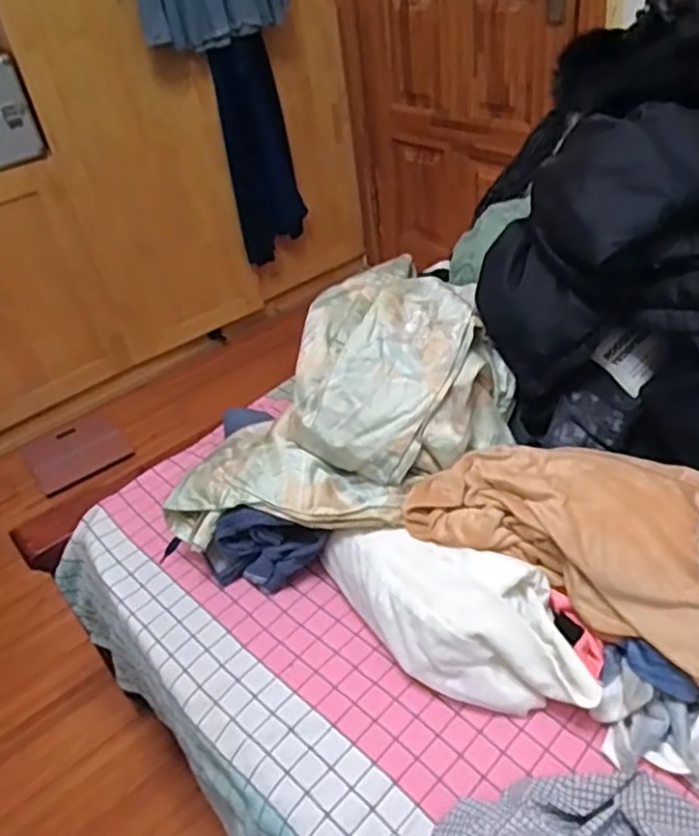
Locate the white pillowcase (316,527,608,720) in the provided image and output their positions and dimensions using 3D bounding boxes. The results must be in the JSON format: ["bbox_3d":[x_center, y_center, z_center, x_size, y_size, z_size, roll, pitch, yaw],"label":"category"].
[{"bbox_3d":[0.101,0.211,0.744,0.324,0.096,0.123,15,43,28],"label":"white pillowcase"}]

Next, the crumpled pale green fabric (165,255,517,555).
[{"bbox_3d":[0.031,-0.026,0.906,0.322,0.169,0.509,19,46,31],"label":"crumpled pale green fabric"}]

